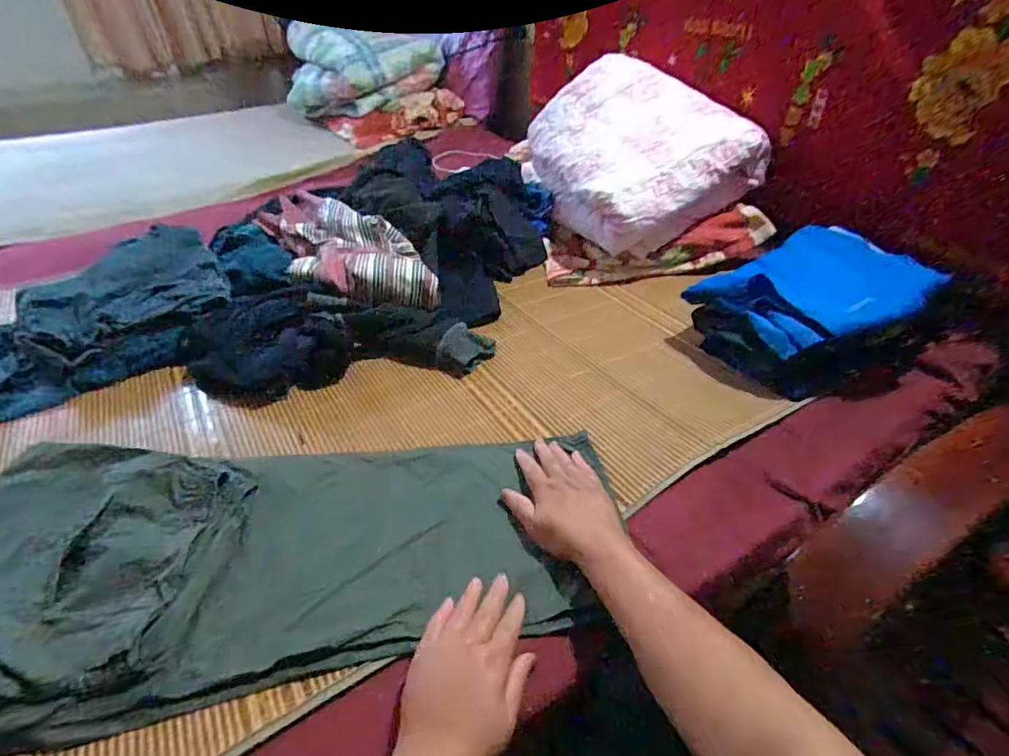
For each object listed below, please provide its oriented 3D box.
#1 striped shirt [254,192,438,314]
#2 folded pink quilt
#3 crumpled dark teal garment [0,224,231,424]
[{"bbox_3d":[-0.274,-0.210,0.867,0.359,0.087,0.184,17,43,20],"label":"striped shirt"},{"bbox_3d":[0.243,-0.464,1.035,0.357,0.125,0.432,-33,58,1],"label":"folded pink quilt"},{"bbox_3d":[-0.615,-0.089,0.765,0.392,0.098,0.212,-31,49,-31],"label":"crumpled dark teal garment"}]

